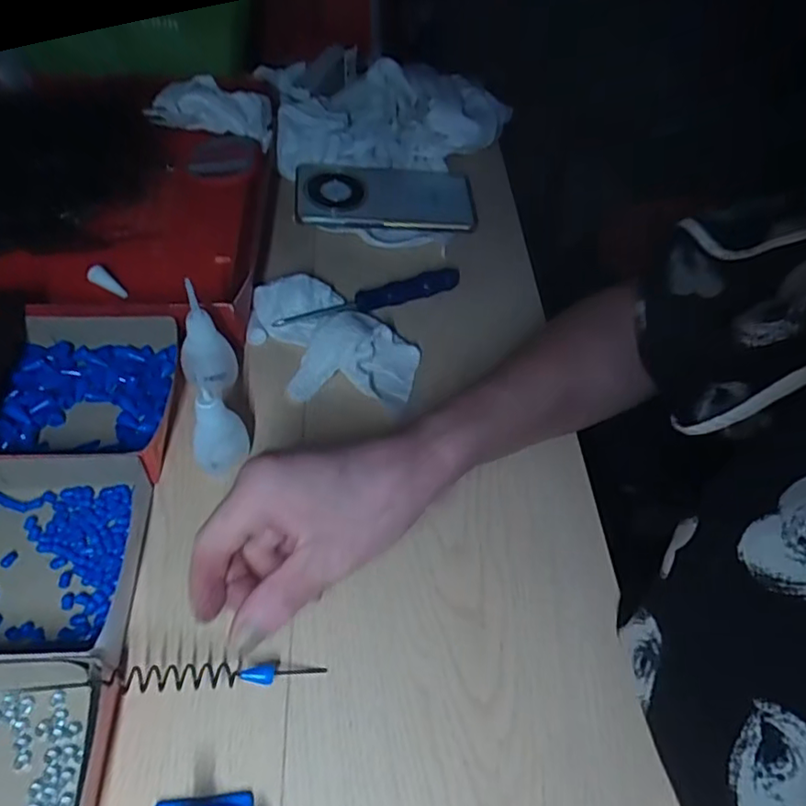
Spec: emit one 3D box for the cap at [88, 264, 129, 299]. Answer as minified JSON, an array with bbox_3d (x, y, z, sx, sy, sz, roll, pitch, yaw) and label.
[{"bbox_3d":[-0.236,-0.097,0.486,0.039,0.011,0.011,36,56,4],"label":"cap"}]

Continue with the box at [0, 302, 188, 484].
[{"bbox_3d":[-0.207,-0.012,0.403,0.115,0.037,0.121,2,52,-5],"label":"box"}]

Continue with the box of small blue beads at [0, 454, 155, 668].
[{"bbox_3d":[-0.203,0.082,0.342,0.112,0.032,0.125,-1,52,-7],"label":"box of small blue beads"}]

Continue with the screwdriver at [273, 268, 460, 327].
[{"bbox_3d":[-0.024,-0.083,0.489,0.156,0.024,0.019,-17,56,-19],"label":"screwdriver"}]

